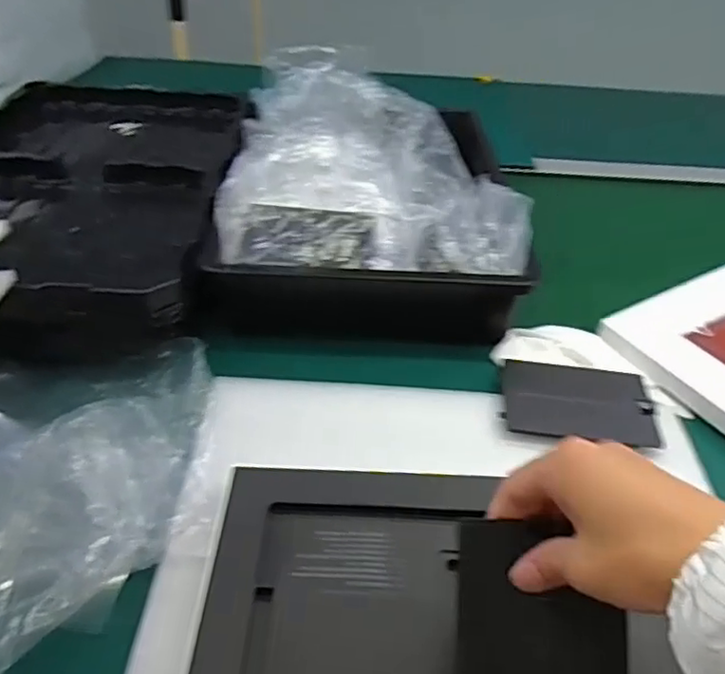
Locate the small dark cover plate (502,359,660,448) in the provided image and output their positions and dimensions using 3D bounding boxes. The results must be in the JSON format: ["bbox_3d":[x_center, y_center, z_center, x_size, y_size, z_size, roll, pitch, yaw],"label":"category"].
[{"bbox_3d":[0.171,0.050,0.503,0.114,0.005,0.091,9,39,7],"label":"small dark cover plate"}]

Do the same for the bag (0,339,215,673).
[{"bbox_3d":[-0.192,0.089,0.422,0.171,0.034,0.270,-3,40,-9],"label":"bag"}]

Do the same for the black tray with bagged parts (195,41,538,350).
[{"bbox_3d":[0.007,-0.163,0.659,0.307,0.138,0.392,6,39,2],"label":"black tray with bagged parts"}]

